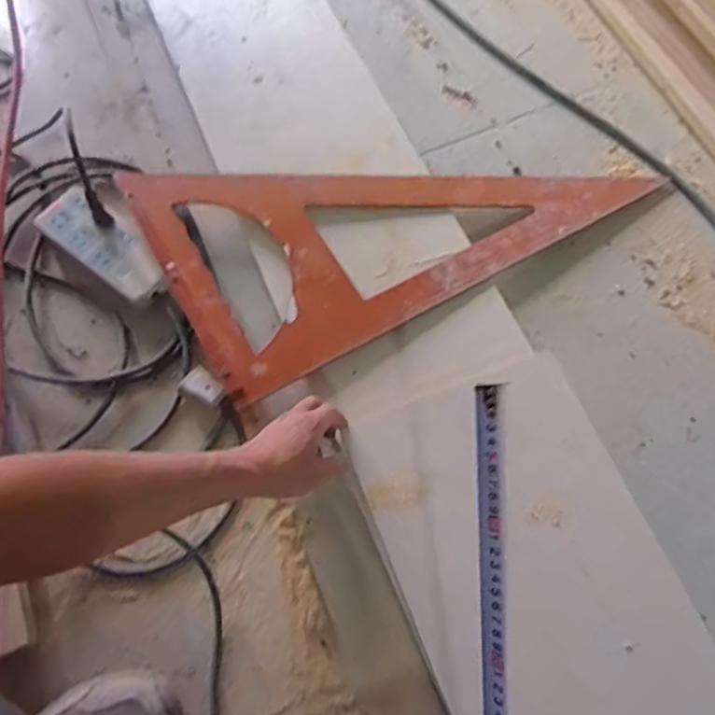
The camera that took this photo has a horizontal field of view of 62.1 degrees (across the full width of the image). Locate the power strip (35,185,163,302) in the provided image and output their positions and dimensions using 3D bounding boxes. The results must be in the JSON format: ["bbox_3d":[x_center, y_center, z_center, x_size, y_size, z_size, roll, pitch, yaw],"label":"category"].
[{"bbox_3d":[-0.316,-0.143,0.740,0.183,0.030,0.073,35,73,14],"label":"power strip"}]

